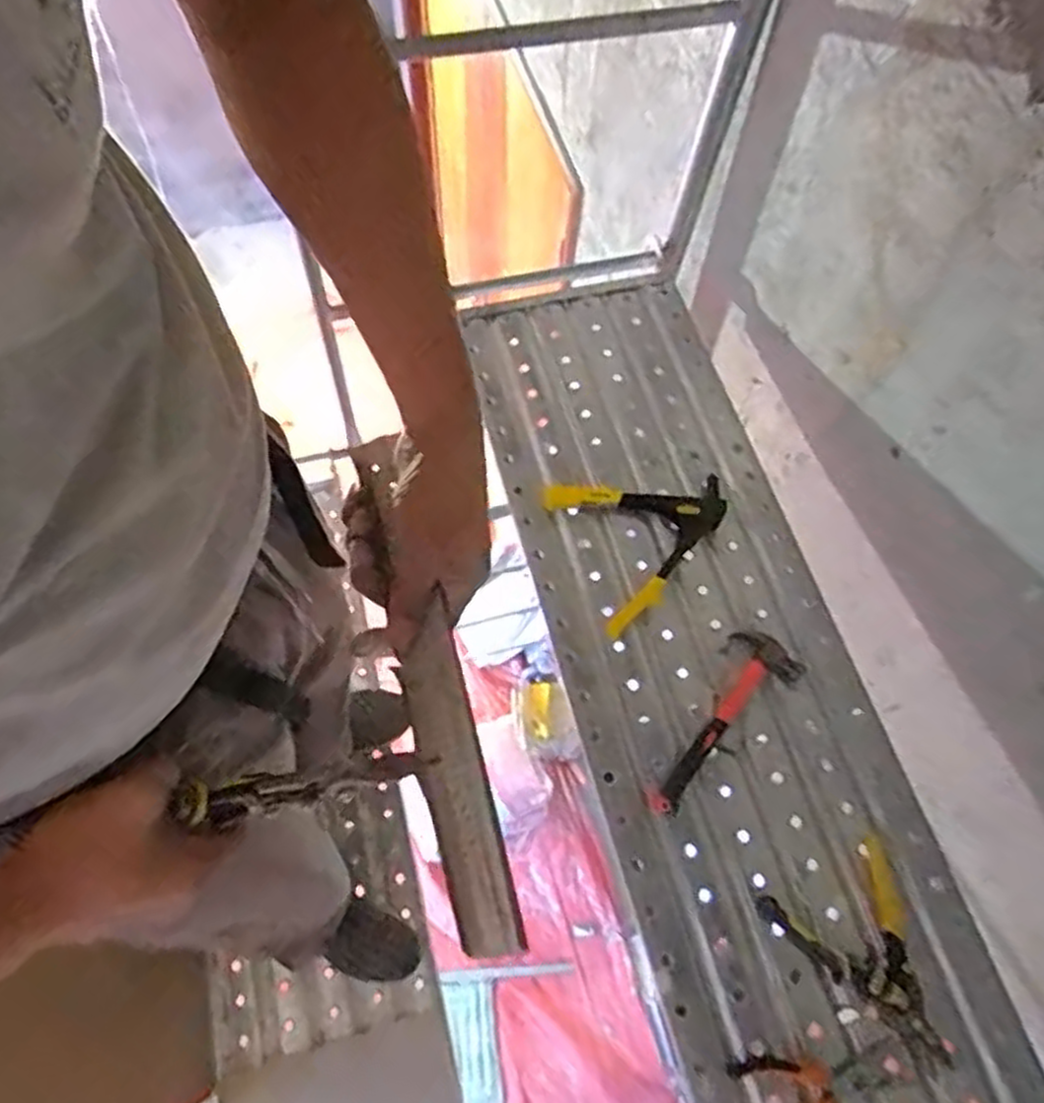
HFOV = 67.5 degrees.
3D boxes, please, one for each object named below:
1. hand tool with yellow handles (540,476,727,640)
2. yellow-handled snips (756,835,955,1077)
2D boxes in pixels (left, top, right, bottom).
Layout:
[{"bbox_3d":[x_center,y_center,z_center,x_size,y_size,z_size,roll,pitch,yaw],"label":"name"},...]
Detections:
[{"bbox_3d":[0.179,-0.030,1.082,0.234,0.024,0.225,-21,69,-11],"label":"hand tool with yellow handles"},{"bbox_3d":[0.403,0.435,0.868,0.160,0.017,0.231,-37,73,-17],"label":"yellow-handled snips"}]

